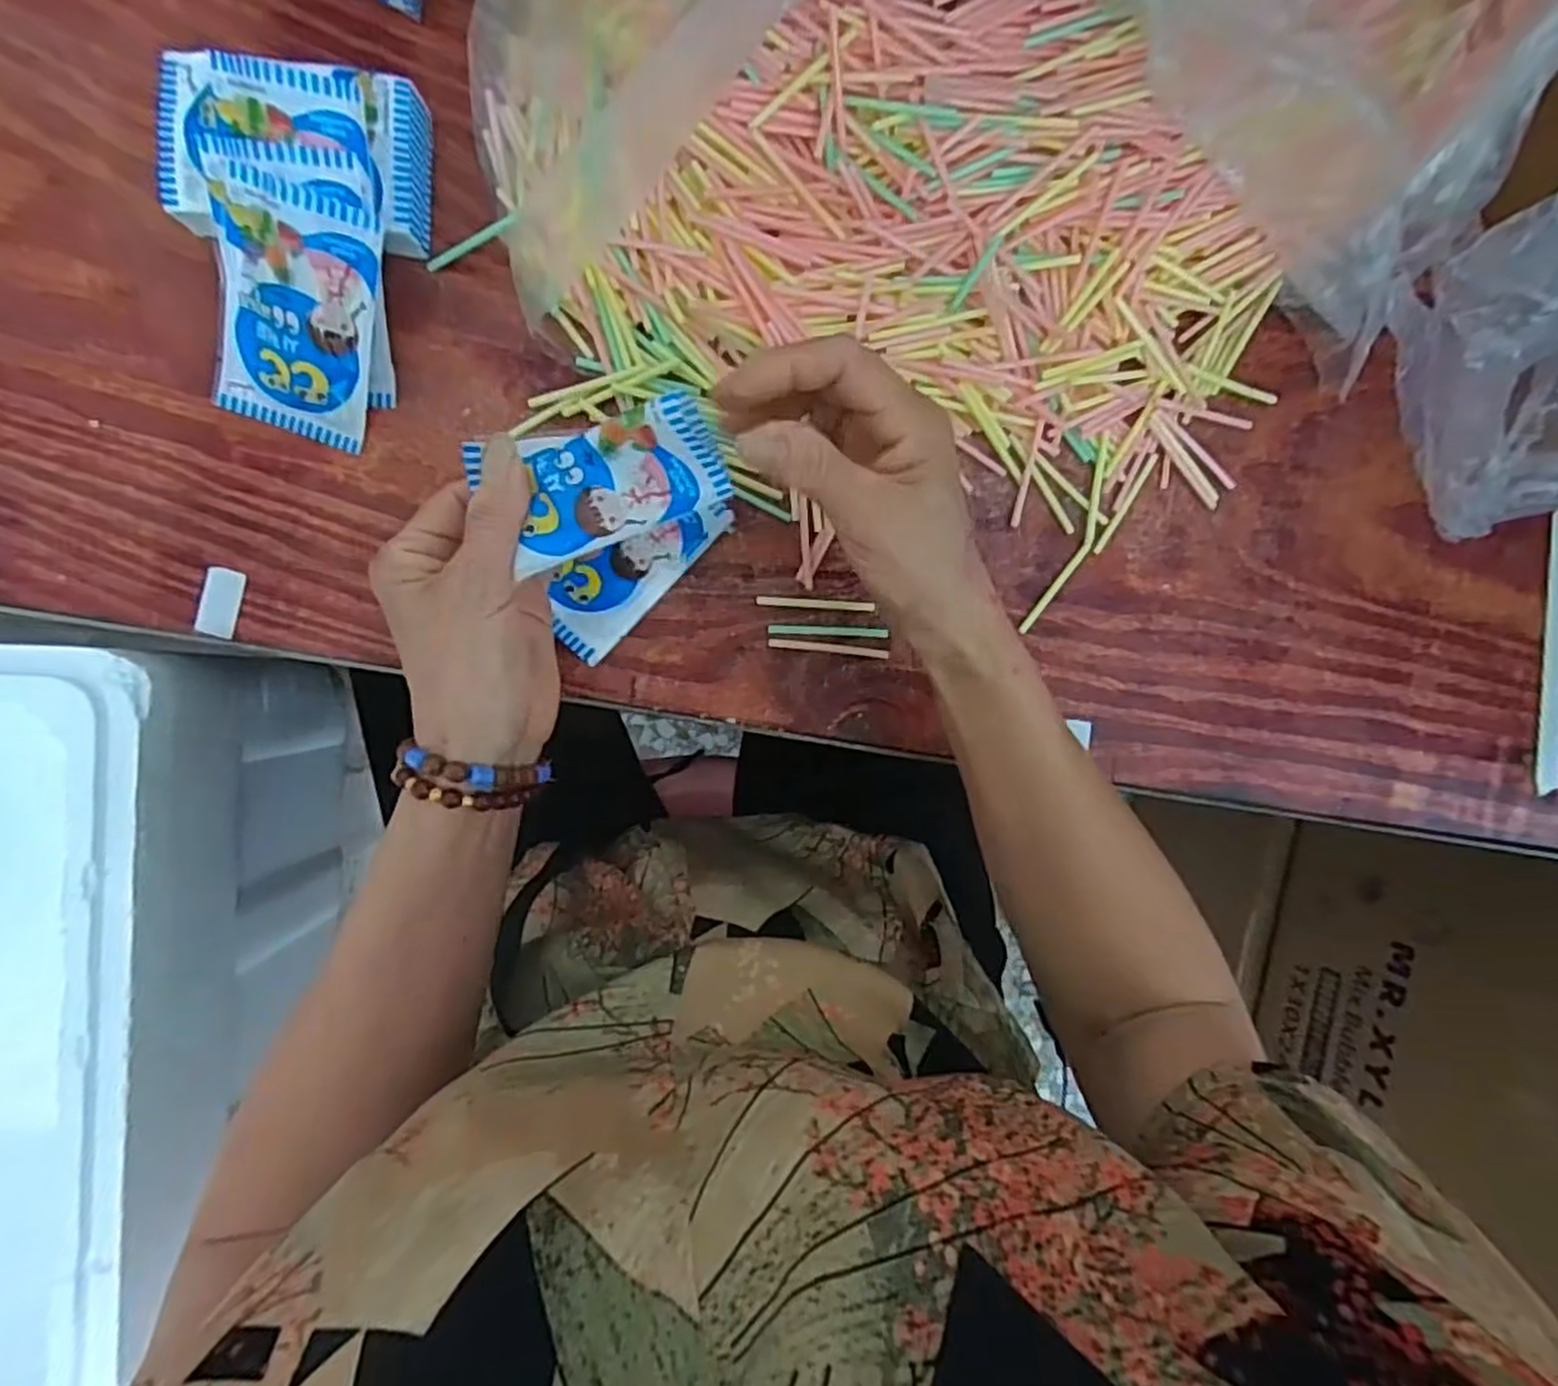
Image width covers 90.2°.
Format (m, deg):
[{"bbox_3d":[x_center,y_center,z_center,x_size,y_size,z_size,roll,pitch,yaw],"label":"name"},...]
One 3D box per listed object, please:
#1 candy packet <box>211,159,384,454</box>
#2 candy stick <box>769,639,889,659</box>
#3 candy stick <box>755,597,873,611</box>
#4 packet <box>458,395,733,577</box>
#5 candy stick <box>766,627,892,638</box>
[{"bbox_3d":[-0.221,-0.171,0.352,0.066,0.012,0.103,16,118,-11],"label":"candy packet"},{"bbox_3d":[0.027,-0.023,0.406,0.063,0.004,0.004,6,92,-6],"label":"candy stick"},{"bbox_3d":[0.020,-0.046,0.404,0.061,0.004,0.004,3,92,-6],"label":"candy stick"},{"bbox_3d":[-0.070,-0.079,0.298,0.097,0.014,0.049,-9,117,12],"label":"packet"},{"bbox_3d":[0.026,-0.032,0.405,0.062,0.004,0.005,2,92,-6],"label":"candy stick"}]

